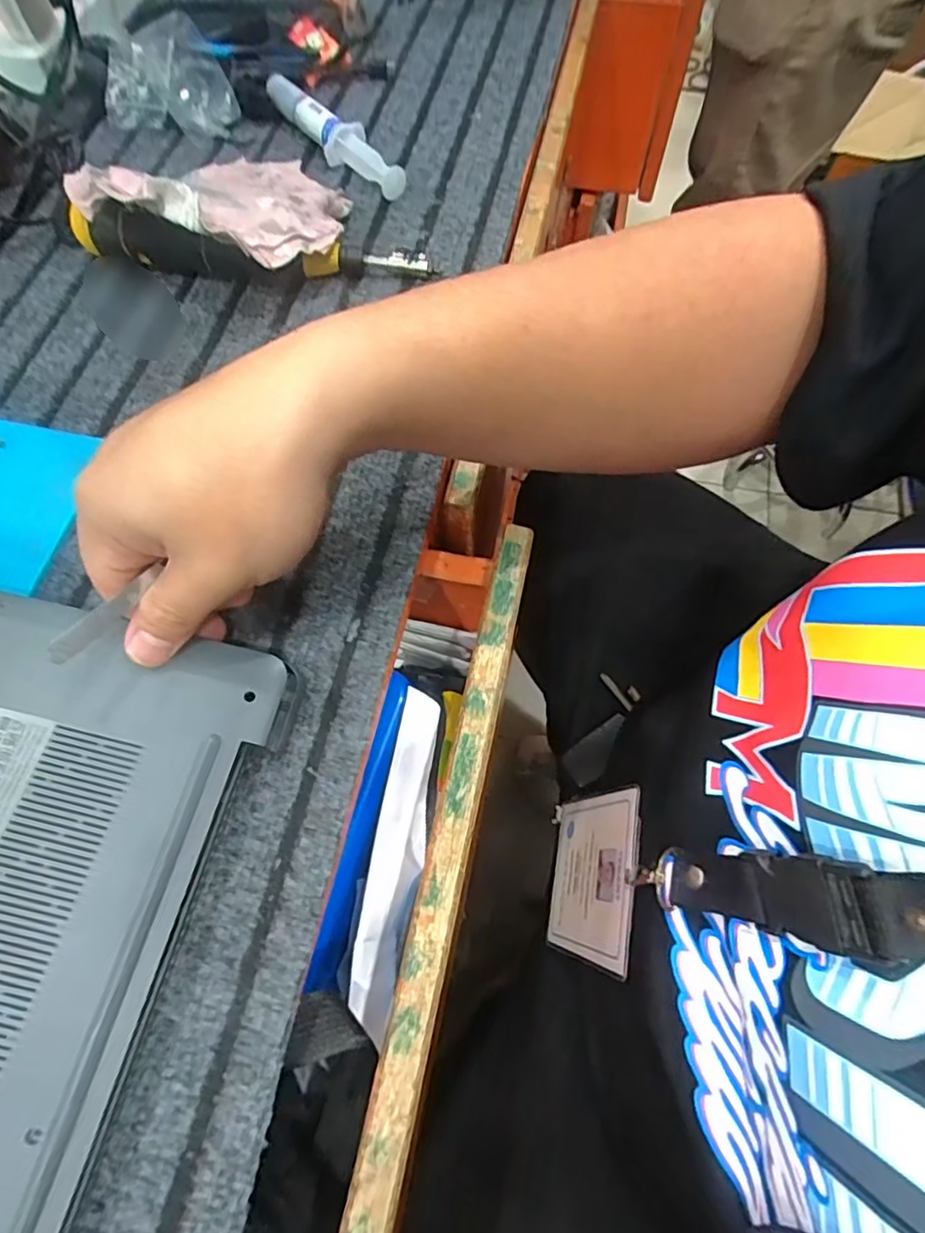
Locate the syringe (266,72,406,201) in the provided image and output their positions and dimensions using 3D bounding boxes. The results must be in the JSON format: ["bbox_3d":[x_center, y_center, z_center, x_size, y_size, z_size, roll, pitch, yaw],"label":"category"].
[{"bbox_3d":[-0.094,-0.353,0.439,0.030,0.022,0.154,-32,71,-12],"label":"syringe"}]

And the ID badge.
[{"bbox_3d":[0.080,0.161,0.378,0.004,0.129,0.097,13,67,-5],"label":"ID badge"}]

